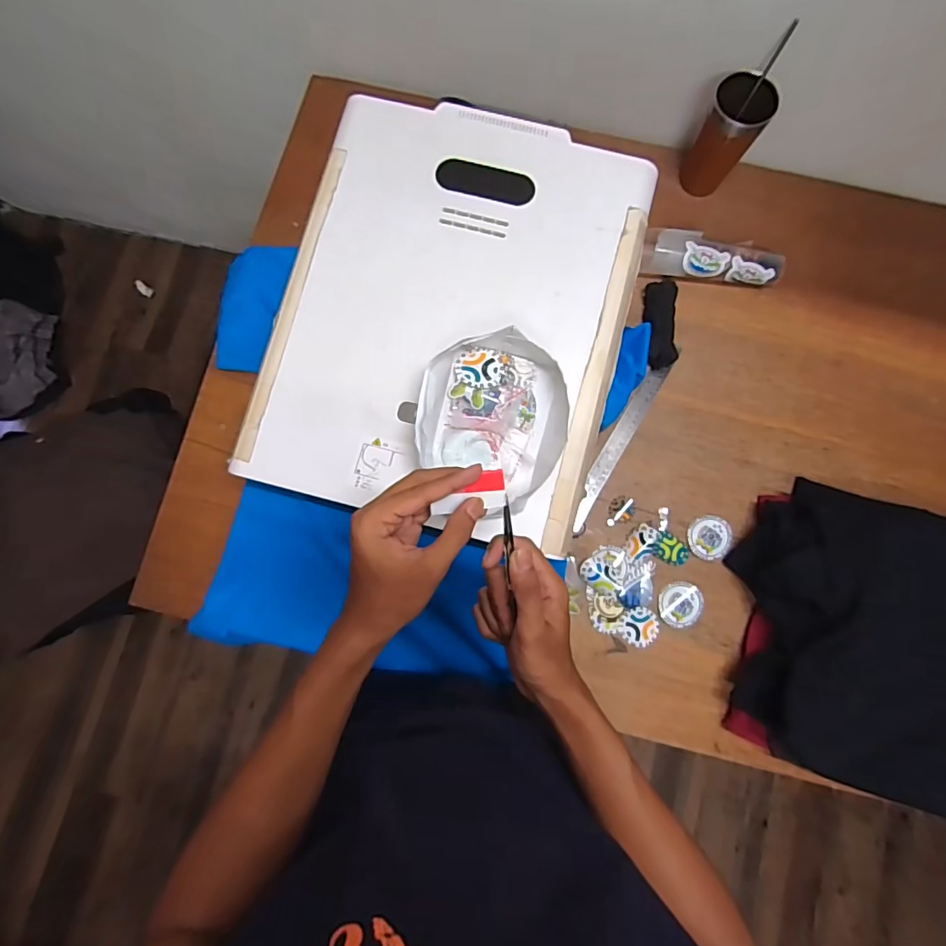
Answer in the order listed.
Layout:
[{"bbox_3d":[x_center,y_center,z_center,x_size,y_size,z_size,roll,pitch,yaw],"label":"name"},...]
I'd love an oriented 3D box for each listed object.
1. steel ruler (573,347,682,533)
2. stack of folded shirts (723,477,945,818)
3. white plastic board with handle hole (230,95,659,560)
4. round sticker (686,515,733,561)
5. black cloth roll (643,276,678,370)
[{"bbox_3d":[0.215,-0.050,0.725,0.030,0.009,0.292,31,83,3],"label":"steel ruler"},{"bbox_3d":[0.637,0.249,0.627,0.593,0.088,0.365,18,82,2],"label":"stack of folded shirts"},{"bbox_3d":[-0.023,-0.194,0.587,0.388,0.020,0.492,14,82,1],"label":"white plastic board with handle hole"},{"bbox_3d":[0.336,0.092,0.706,0.060,0.008,0.060,0,82,-1],"label":"round sticker"},{"bbox_3d":[0.281,-0.222,0.738,0.045,0.033,0.140,4,82,0],"label":"black cloth roll"}]

